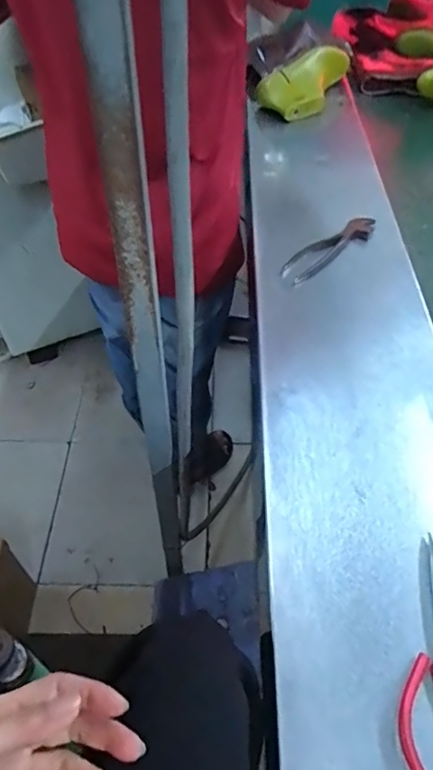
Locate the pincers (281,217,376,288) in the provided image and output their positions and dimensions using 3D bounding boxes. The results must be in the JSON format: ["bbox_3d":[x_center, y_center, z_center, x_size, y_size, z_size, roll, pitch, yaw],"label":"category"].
[{"bbox_3d":[0.174,-0.208,0.796,0.199,0.014,0.049,-32,59,-24],"label":"pincers"}]

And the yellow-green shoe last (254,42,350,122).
[{"bbox_3d":[0.185,-0.631,1.113,0.104,0.083,0.257,28,57,21],"label":"yellow-green shoe last"}]

